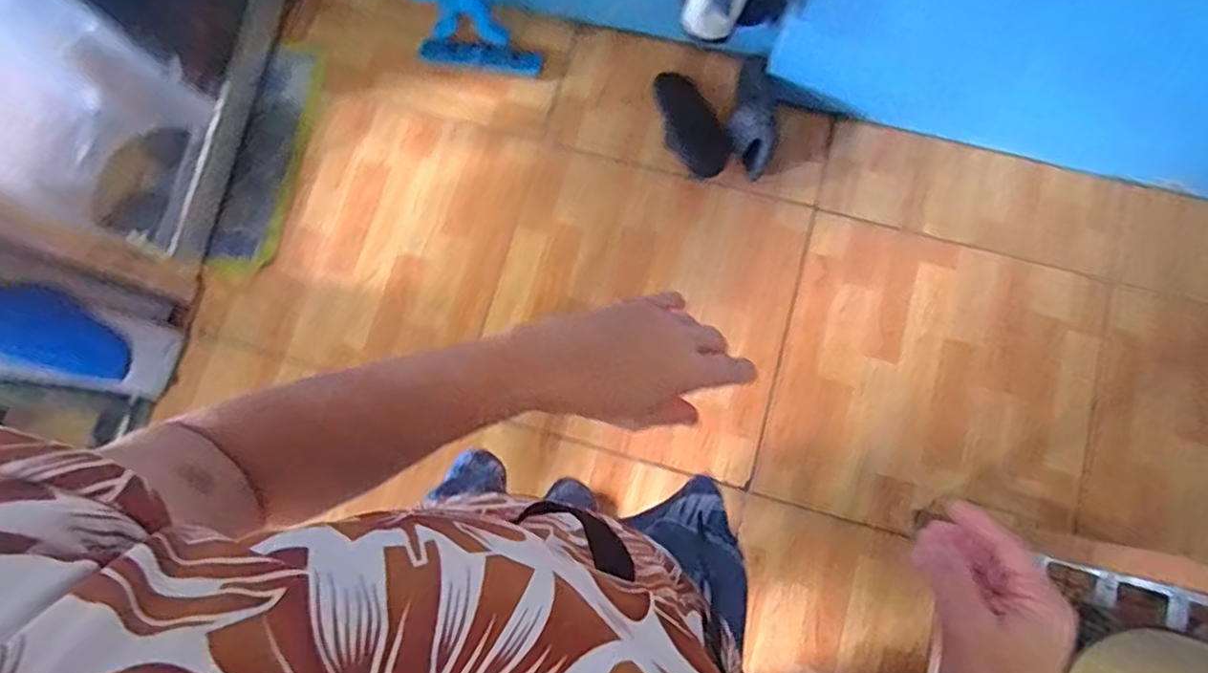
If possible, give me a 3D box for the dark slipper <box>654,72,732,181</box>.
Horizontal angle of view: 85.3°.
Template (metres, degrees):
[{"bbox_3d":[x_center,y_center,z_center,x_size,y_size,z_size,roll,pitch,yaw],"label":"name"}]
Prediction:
[{"bbox_3d":[0.190,-0.465,1.442,0.105,0.058,0.246,-26,79,-4],"label":"dark slipper"}]

